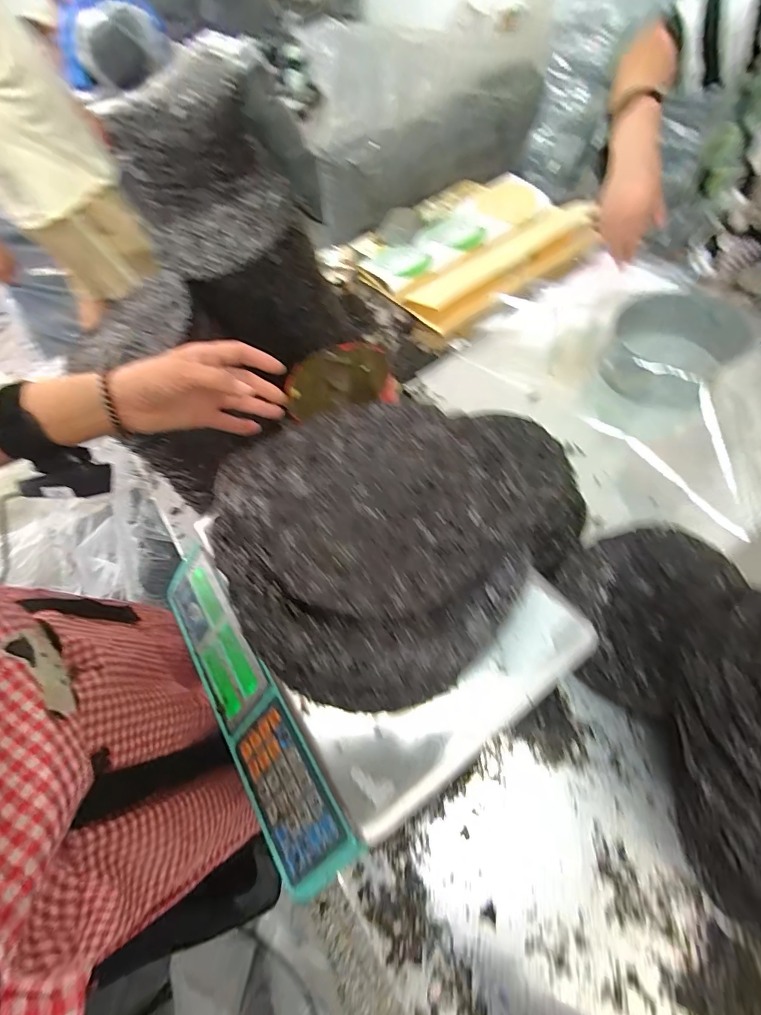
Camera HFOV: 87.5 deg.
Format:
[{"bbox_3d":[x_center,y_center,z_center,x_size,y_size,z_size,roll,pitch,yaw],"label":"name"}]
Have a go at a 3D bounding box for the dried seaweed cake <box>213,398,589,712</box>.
[{"bbox_3d":[-0.002,-0.017,0.281,0.193,0.020,0.196,2,48,-2],"label":"dried seaweed cake"}]

